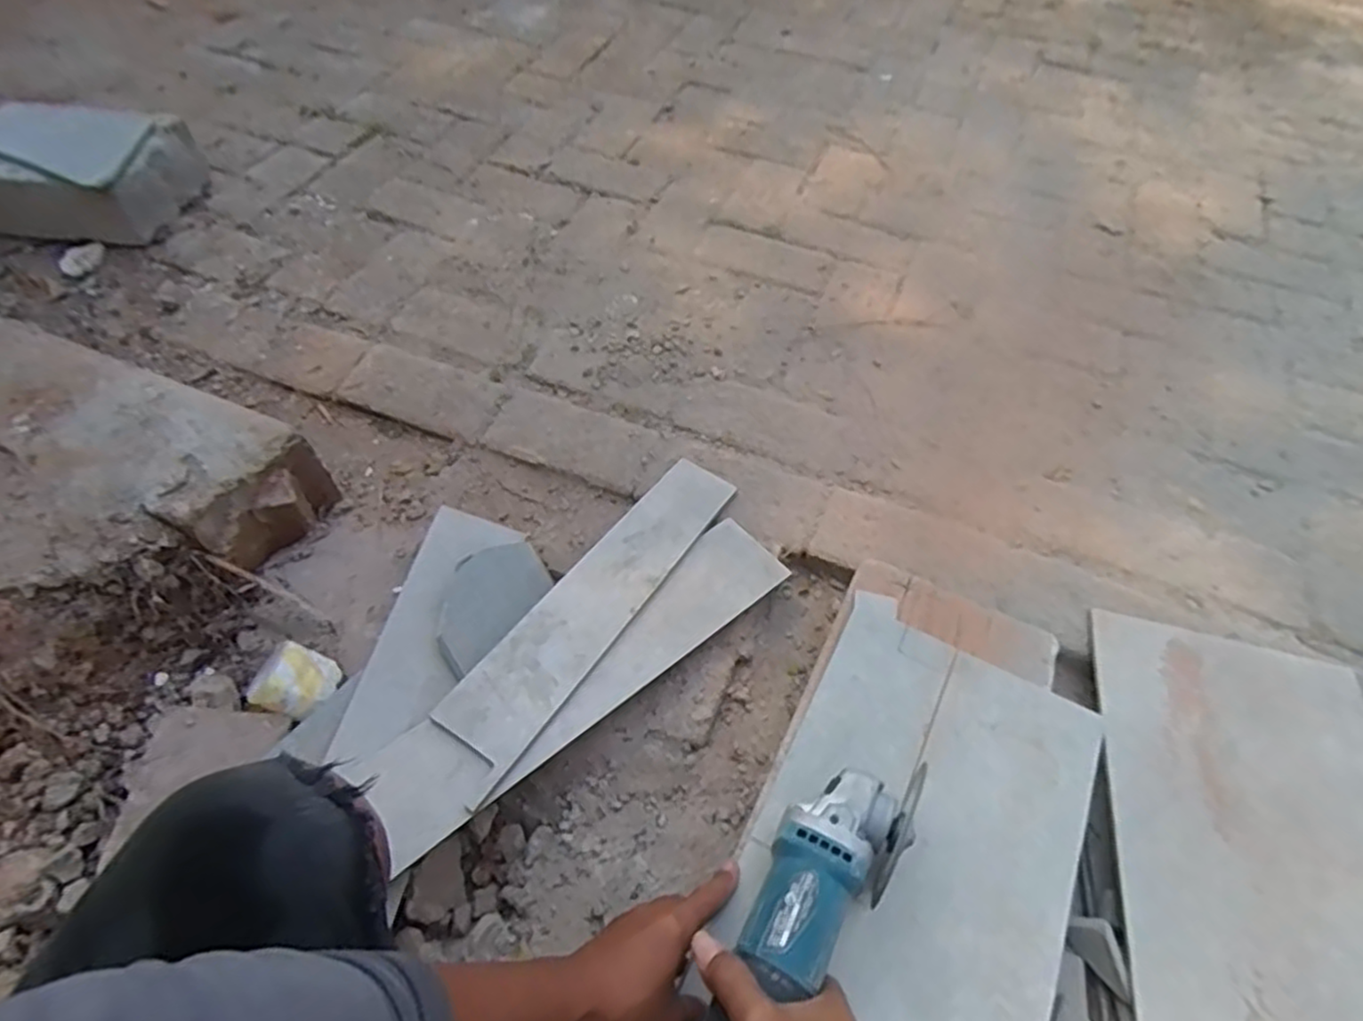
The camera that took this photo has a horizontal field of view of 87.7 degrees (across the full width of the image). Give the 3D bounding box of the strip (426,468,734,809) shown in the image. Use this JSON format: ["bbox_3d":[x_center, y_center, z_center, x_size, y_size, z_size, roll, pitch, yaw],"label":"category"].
[{"bbox_3d":[-0.085,0.091,0.723,0.089,0.008,0.405,31,56,18],"label":"strip"}]

